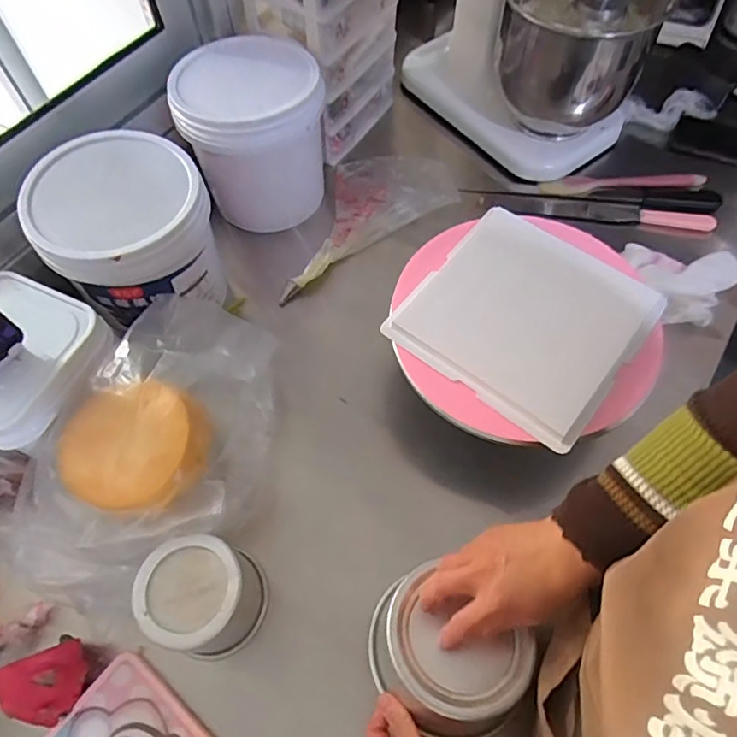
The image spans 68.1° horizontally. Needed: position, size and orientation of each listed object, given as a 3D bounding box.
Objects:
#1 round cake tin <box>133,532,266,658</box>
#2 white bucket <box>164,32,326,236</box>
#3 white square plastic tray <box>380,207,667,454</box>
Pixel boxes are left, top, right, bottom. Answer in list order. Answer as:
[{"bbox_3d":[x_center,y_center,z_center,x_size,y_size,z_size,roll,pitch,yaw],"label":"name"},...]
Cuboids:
[{"bbox_3d":[-0.164,0.229,0.551,0.101,0.120,0.101,0,61,1],"label":"round cake tin"},{"bbox_3d":[-0.161,-0.332,0.777,0.182,0.187,0.176,0,61,1],"label":"white bucket"},{"bbox_3d":[0.168,-0.057,0.578,0.218,0.032,0.207,35,67,18],"label":"white square plastic tray"}]

